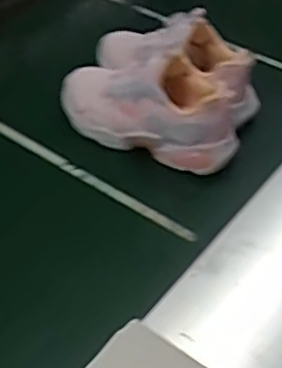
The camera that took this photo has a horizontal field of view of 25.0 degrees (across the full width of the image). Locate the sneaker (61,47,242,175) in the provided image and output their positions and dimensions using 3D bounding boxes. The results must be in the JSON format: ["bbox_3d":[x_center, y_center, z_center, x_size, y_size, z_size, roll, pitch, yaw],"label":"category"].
[{"bbox_3d":[0.005,-0.094,0.712,0.218,0.097,0.077,18,47,18],"label":"sneaker"}]

